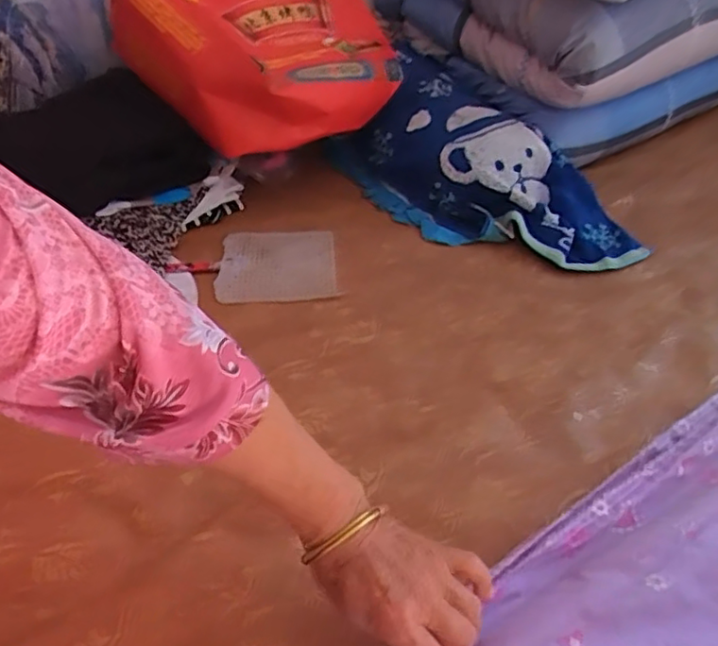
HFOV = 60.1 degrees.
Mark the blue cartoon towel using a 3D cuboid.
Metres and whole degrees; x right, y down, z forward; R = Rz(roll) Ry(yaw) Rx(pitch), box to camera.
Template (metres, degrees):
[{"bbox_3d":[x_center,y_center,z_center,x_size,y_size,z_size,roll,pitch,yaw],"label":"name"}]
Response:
[{"bbox_3d":[0.170,-0.220,0.859,0.462,0.112,0.245,35,54,29],"label":"blue cartoon towel"}]

